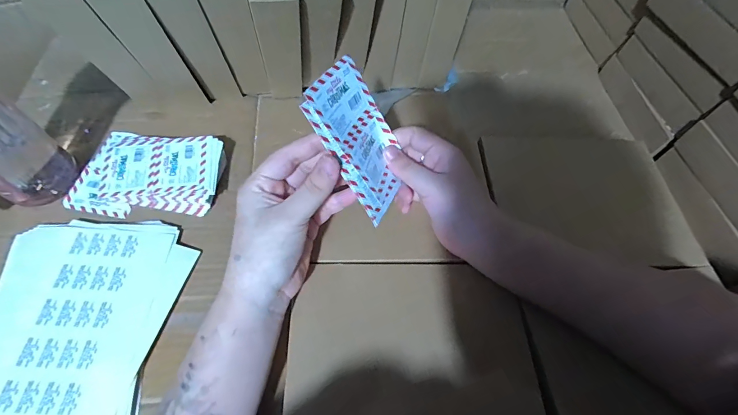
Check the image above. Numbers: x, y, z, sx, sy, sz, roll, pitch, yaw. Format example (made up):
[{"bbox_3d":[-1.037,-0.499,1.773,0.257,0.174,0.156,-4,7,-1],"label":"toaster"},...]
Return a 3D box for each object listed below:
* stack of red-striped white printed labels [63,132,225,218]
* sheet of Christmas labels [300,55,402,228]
[{"bbox_3d":[-0.241,-0.041,0.391,0.151,0.019,0.101,6,59,0],"label":"stack of red-striped white printed labels"},{"bbox_3d":[-0.006,-0.056,0.292,0.008,0.116,0.082,-13,26,36],"label":"sheet of Christmas labels"}]

